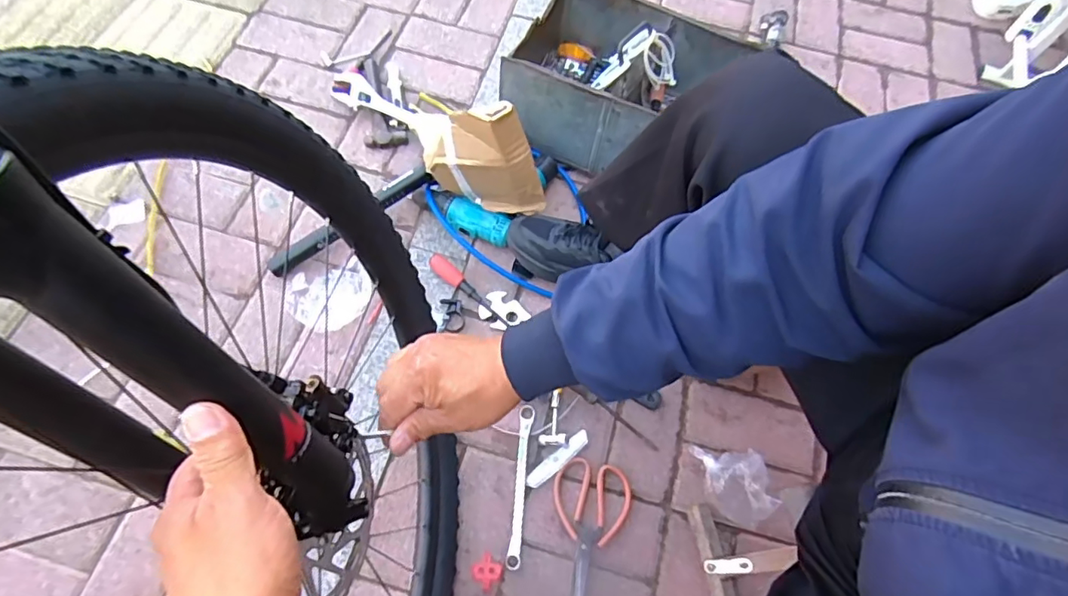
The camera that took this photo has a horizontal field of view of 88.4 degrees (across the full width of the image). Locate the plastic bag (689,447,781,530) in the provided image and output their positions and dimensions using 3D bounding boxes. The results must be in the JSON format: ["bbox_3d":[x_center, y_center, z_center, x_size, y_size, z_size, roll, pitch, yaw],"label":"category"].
[{"bbox_3d":[0.285,0.254,0.771,0.087,0.104,0.121,-17,68,-11],"label":"plastic bag"}]

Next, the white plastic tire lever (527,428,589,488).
[{"bbox_3d":[0.036,0.235,0.802,0.112,0.007,0.022,-38,73,-18],"label":"white plastic tire lever"}]

